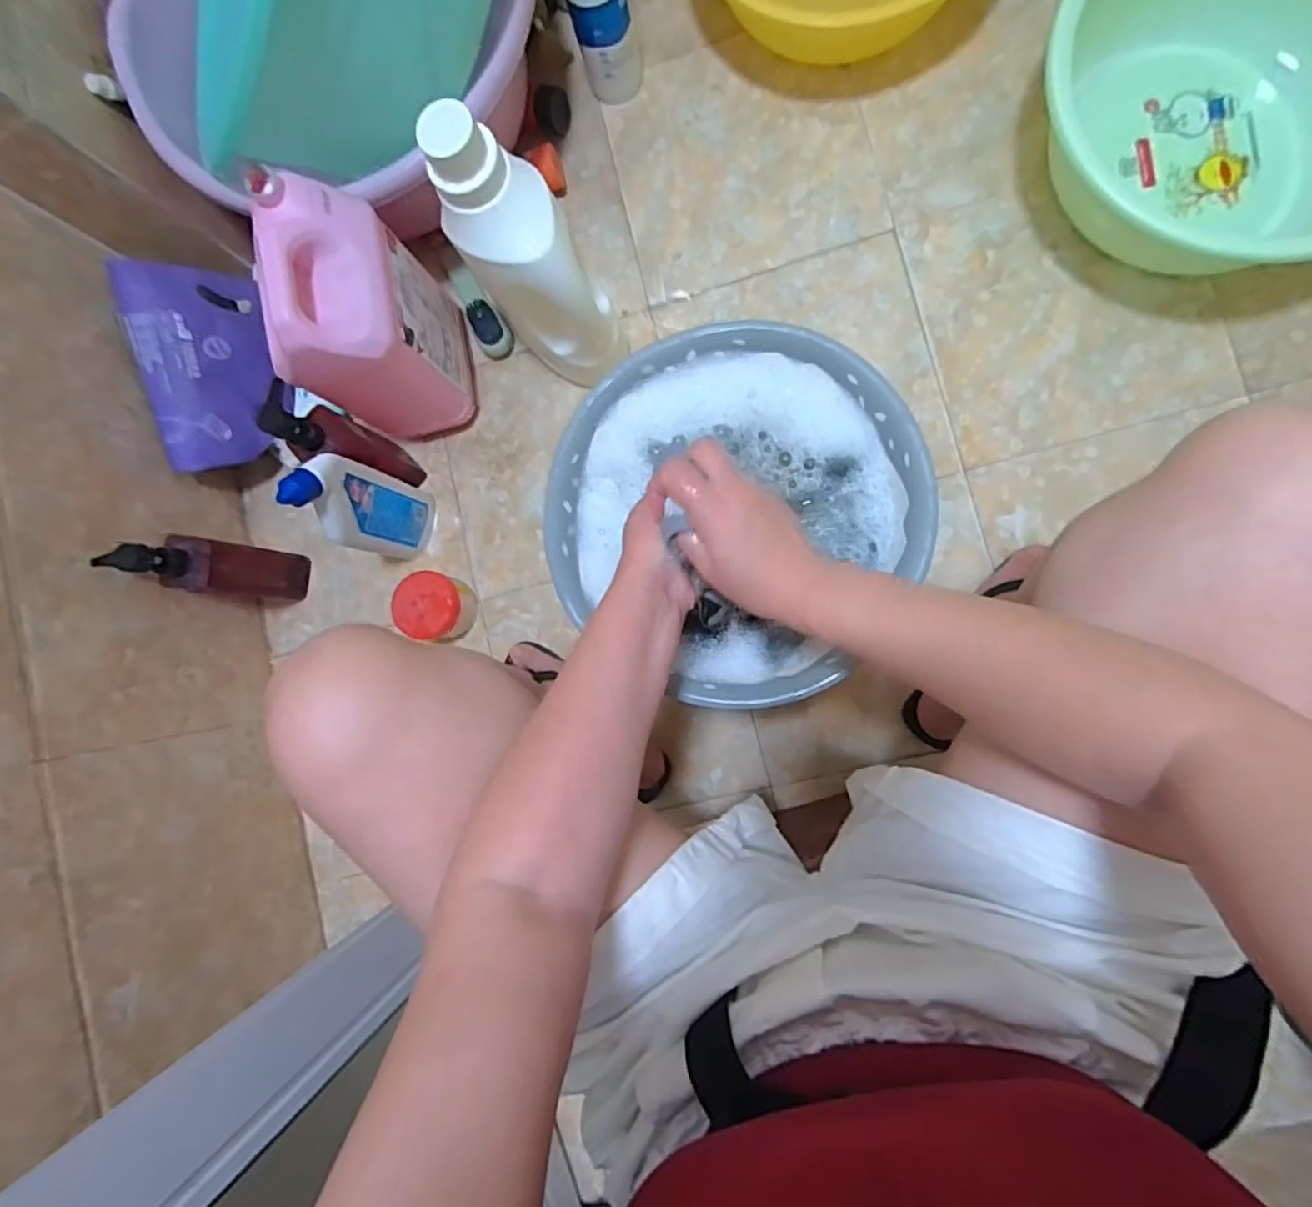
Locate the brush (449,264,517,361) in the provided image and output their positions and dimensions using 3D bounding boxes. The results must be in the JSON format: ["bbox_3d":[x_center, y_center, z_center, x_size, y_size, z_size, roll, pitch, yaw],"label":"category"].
[{"bbox_3d":[-0.200,-0.330,0.705,0.041,0.042,0.116,-32,83,7],"label":"brush"}]

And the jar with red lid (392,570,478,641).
[{"bbox_3d":[-0.233,0.003,0.677,0.064,0.077,0.069,0,88,9],"label":"jar with red lid"}]

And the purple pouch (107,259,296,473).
[{"bbox_3d":[-0.448,-0.240,0.645,0.035,0.135,0.188,3,111,37],"label":"purple pouch"}]

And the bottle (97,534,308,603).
[{"bbox_3d":[-0.424,-0.033,0.617,0.044,0.205,0.053,7,89,9],"label":"bottle"}]

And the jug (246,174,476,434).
[{"bbox_3d":[-0.264,-0.263,0.613,0.091,0.241,0.157,-3,87,9],"label":"jug"}]

